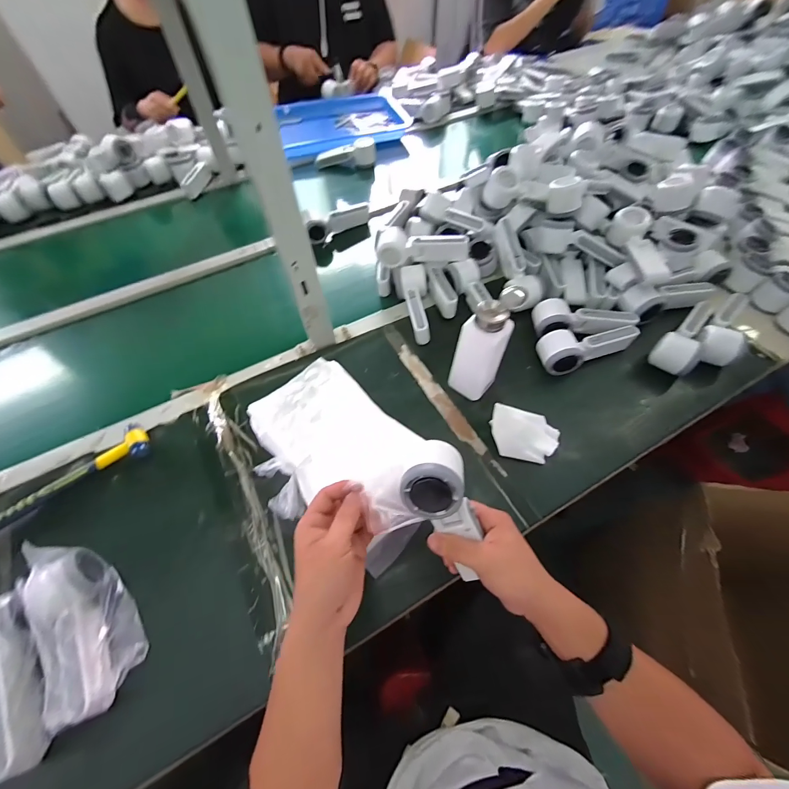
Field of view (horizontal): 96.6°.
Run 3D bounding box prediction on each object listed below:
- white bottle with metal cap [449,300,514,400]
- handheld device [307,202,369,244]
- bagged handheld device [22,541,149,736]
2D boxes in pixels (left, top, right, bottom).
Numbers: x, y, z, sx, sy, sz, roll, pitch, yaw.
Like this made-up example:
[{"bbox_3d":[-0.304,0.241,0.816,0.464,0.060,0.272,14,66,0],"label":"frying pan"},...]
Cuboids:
[{"bbox_3d":[0.120,-0.058,0.504,0.066,0.156,0.044,18,60,13],"label":"white bottle with metal cap"},{"bbox_3d":[-0.128,-0.394,0.803,0.152,0.047,0.033,-28,61,-16],"label":"handheld device"},{"bbox_3d":[-0.343,0.251,0.385,0.068,0.079,0.172,-34,62,-18],"label":"bagged handheld device"}]

